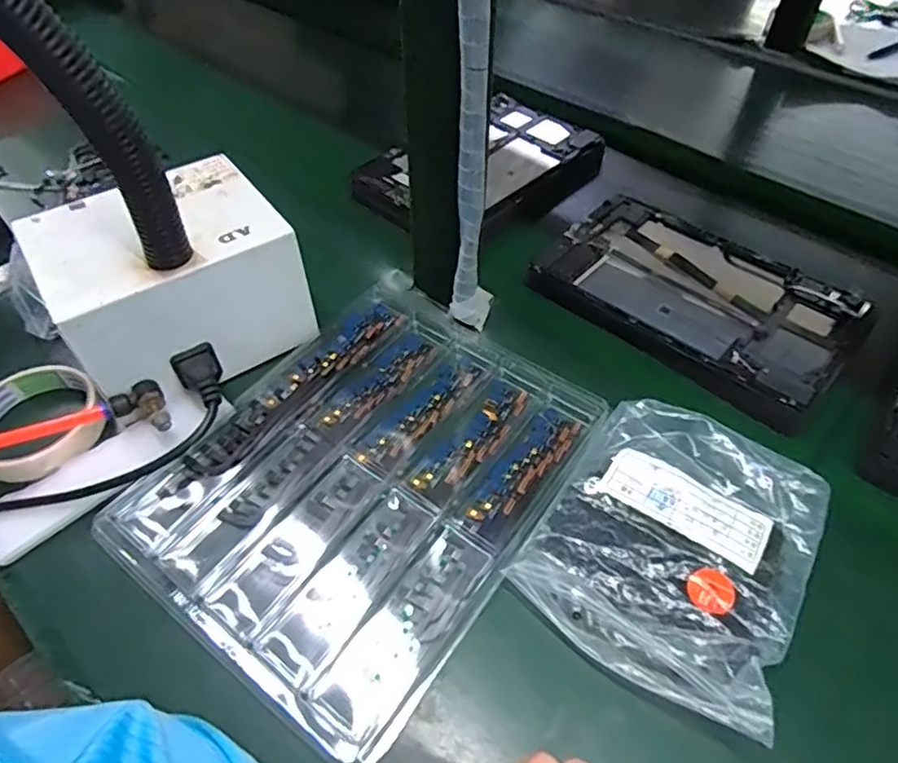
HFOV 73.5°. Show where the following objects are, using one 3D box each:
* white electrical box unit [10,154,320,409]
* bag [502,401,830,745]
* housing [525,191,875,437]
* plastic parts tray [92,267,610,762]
[{"bbox_3d":[-0.203,-0.073,0.434,0.162,0.098,0.131,-28,56,-22],"label":"white electrical box unit"},{"bbox_3d":[0.134,0.092,0.355,0.140,0.021,0.171,30,54,21],"label":"bag"},{"bbox_3d":[0.201,-0.074,0.494,0.237,0.016,0.171,35,60,25],"label":"housing"},{"bbox_3d":[-0.048,0.052,0.397,0.216,0.014,0.281,30,54,21],"label":"plastic parts tray"}]

